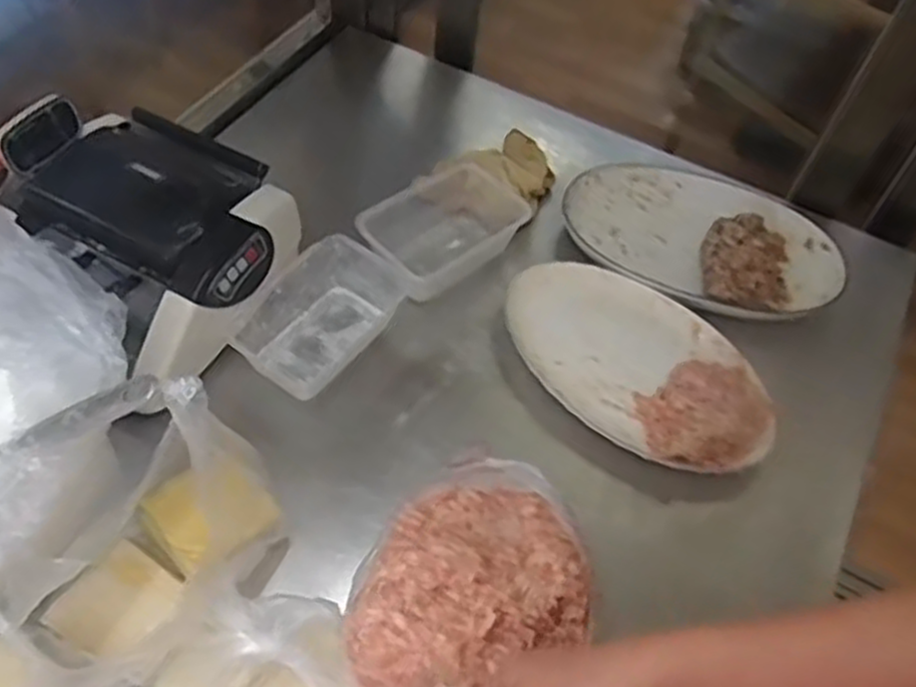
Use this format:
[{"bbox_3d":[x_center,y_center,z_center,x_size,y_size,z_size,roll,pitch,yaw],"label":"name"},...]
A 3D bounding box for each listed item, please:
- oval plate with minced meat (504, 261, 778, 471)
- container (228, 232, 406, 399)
[{"bbox_3d":[0.178,0.011,0.788,0.289,0.042,0.176,40,59,20],"label":"oval plate with minced meat"},{"bbox_3d":[-0.135,-0.029,0.779,0.098,0.061,0.166,32,57,16],"label":"container"}]

